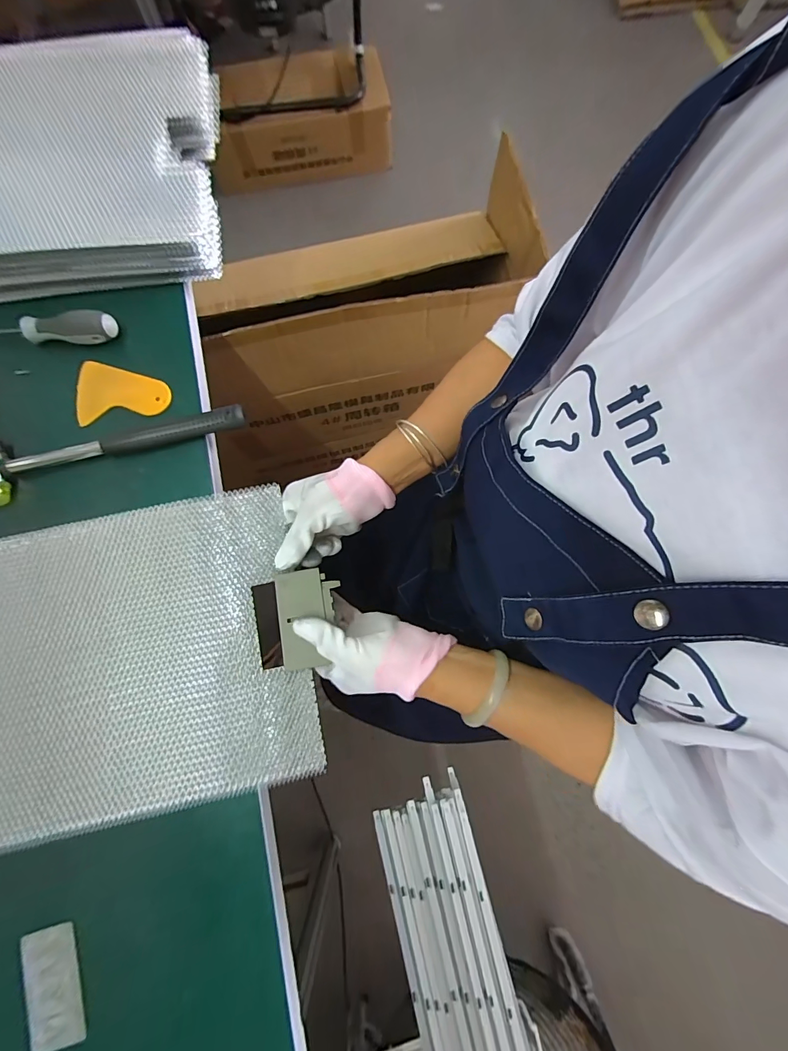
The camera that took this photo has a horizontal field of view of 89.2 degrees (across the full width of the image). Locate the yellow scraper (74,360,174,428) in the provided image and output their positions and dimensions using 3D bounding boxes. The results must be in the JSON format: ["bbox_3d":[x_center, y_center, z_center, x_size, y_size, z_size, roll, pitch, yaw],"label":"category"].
[{"bbox_3d":[-0.271,-0.137,0.399,0.089,0.004,0.064,-10,79,-3],"label":"yellow scraper"}]

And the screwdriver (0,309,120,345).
[{"bbox_3d":[-0.352,-0.198,0.398,0.152,0.023,0.031,1,79,-1],"label":"screwdriver"}]

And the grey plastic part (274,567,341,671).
[{"bbox_3d":[-0.076,0.082,0.358,0.053,0.007,0.084,-8,79,-3],"label":"grey plastic part"}]

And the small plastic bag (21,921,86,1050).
[{"bbox_3d":[-0.260,0.352,0.305,0.038,0.005,0.078,-15,79,-4],"label":"small plastic bag"}]

